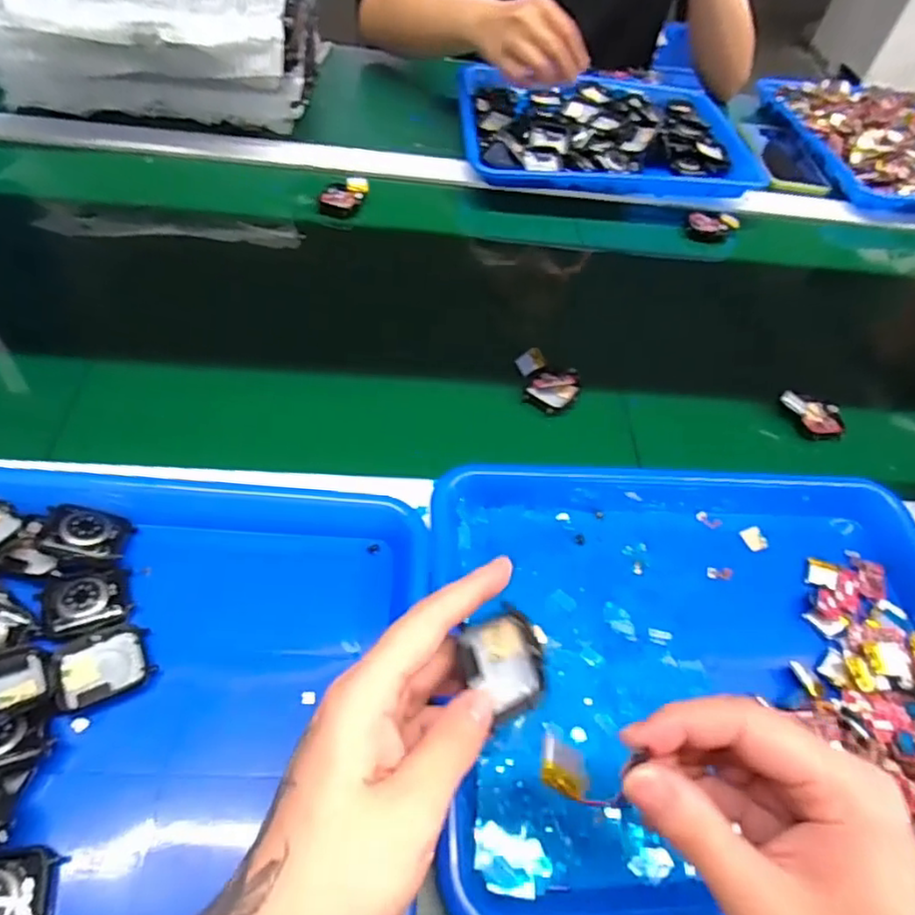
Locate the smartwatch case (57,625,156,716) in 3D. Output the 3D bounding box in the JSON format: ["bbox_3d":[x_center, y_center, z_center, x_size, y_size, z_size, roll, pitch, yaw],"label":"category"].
[{"bbox_3d":[-0.183,0.109,0.326,0.042,0.009,0.033,-18,59,-21],"label":"smartwatch case"}]

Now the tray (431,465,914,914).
[{"bbox_3d":[0.153,0.110,0.380,0.329,0.048,0.272,1,54,-9],"label":"tray"}]

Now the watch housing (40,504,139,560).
[{"bbox_3d":[-0.214,0.043,0.365,0.045,0.010,0.036,18,40,-20],"label":"watch housing"}]

